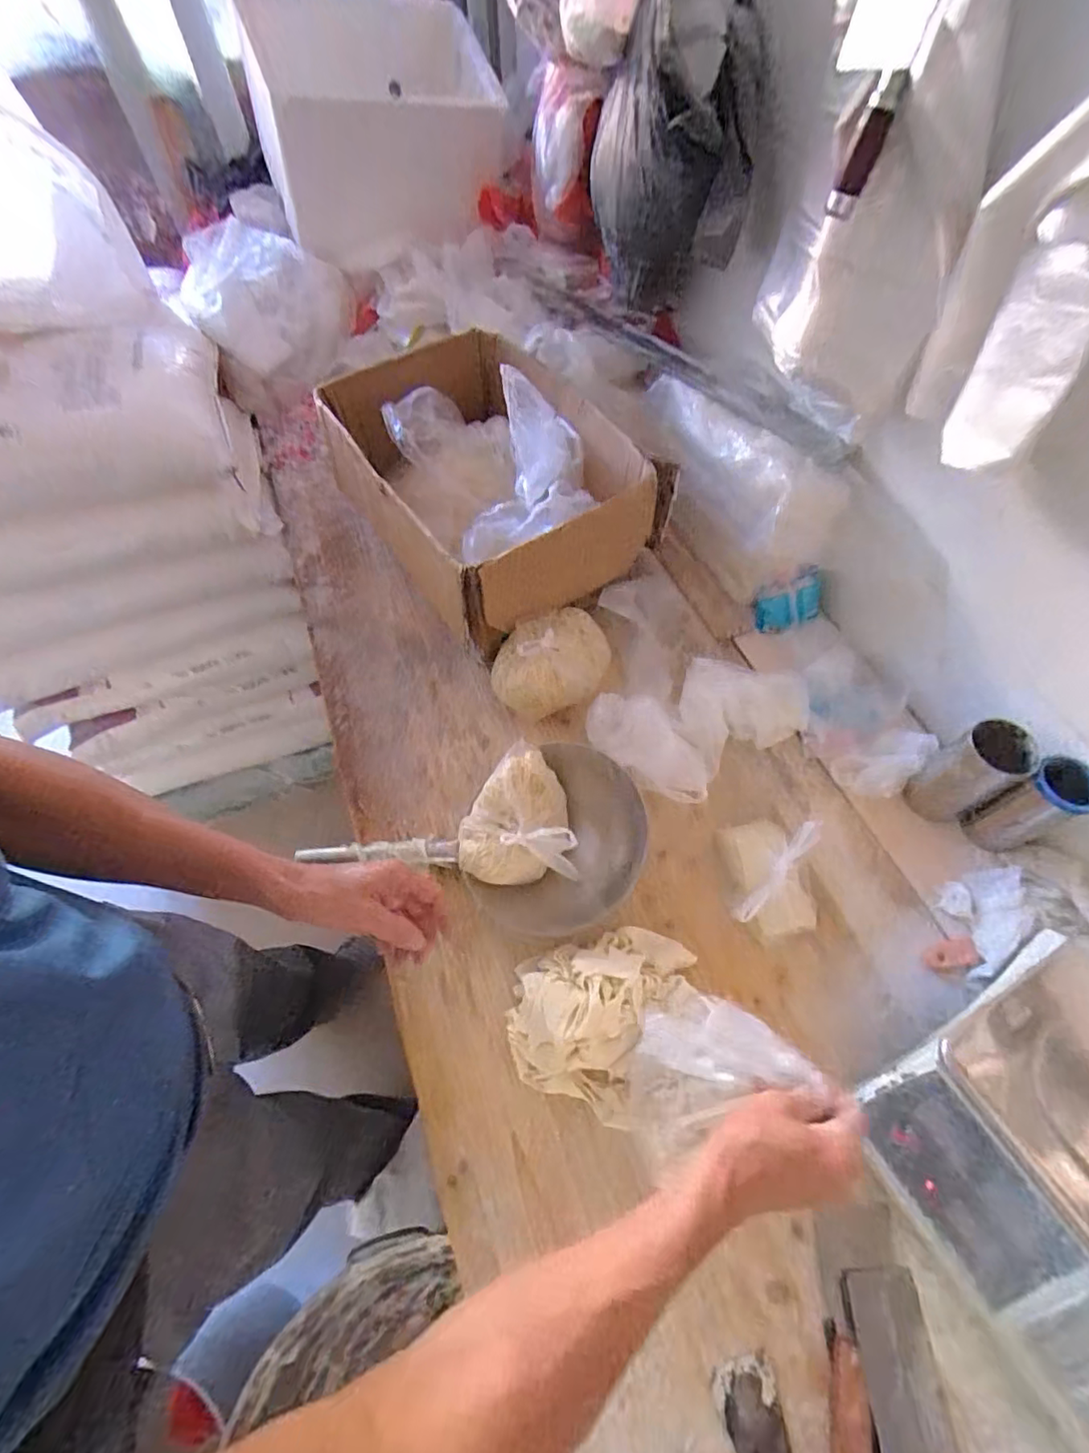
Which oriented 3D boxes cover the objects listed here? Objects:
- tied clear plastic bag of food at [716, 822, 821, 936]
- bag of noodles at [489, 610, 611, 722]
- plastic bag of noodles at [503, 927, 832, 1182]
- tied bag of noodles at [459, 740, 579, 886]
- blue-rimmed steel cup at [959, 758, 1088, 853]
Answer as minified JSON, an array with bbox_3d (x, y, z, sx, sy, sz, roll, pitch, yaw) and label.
[{"bbox_3d":[0.285,0.188,0.701,0.120,0.044,0.141,-1,61,1],"label":"tied clear plastic bag of food"},{"bbox_3d":[0.016,-0.092,0.838,0.184,0.091,0.133,-29,64,-14],"label":"bag of noodles"},{"bbox_3d":[0.082,0.308,0.569,0.224,0.153,0.198,-20,62,-10],"label":"plastic bag of noodles"},{"bbox_3d":[-0.039,0.108,0.702,0.138,0.061,0.169,-6,77,-3],"label":"tied bag of noodles"},{"bbox_3d":[0.577,0.101,0.674,0.066,0.143,0.065,12,47,-14],"label":"blue-rimmed steel cup"}]

